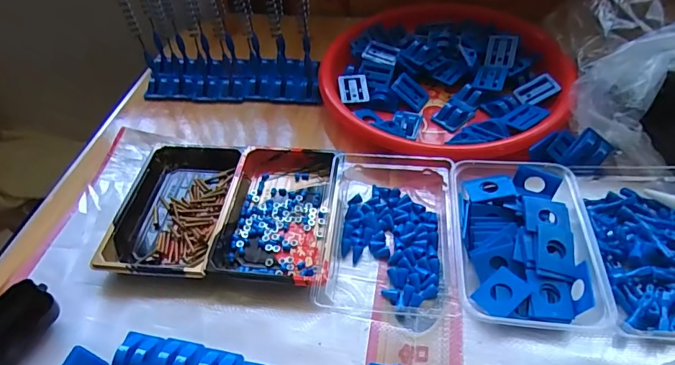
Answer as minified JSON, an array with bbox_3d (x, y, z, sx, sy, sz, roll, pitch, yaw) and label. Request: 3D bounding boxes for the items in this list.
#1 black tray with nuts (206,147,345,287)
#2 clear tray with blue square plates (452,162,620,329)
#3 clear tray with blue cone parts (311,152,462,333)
[{"bbox_3d":[-0.055,0.025,0.442,0.109,0.026,0.160,3,48,7],"label":"black tray with nuts"},{"bbox_3d":[0.160,0.049,0.396,0.108,0.036,0.152,2,48,7],"label":"clear tray with blue square plates"},{"bbox_3d":[0.051,0.036,0.424,0.120,0.031,0.183,4,48,9],"label":"clear tray with blue cone parts"}]

